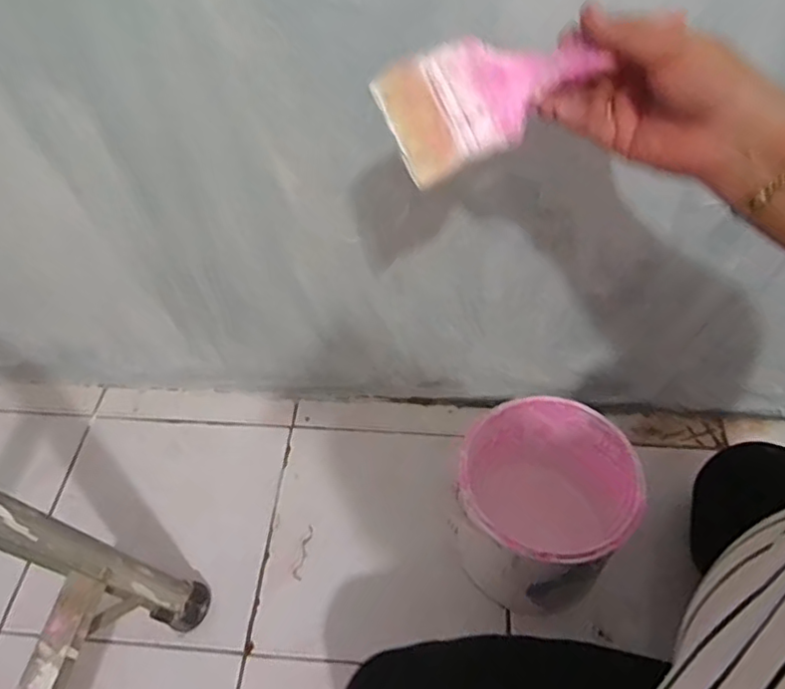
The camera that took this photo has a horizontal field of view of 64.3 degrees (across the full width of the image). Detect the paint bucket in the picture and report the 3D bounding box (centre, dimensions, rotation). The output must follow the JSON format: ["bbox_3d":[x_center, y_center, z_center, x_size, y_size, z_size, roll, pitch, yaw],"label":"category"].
[{"bbox_3d":[0.164,0.185,0.715,0.179,0.199,0.182,-1,53,1],"label":"paint bucket"}]

